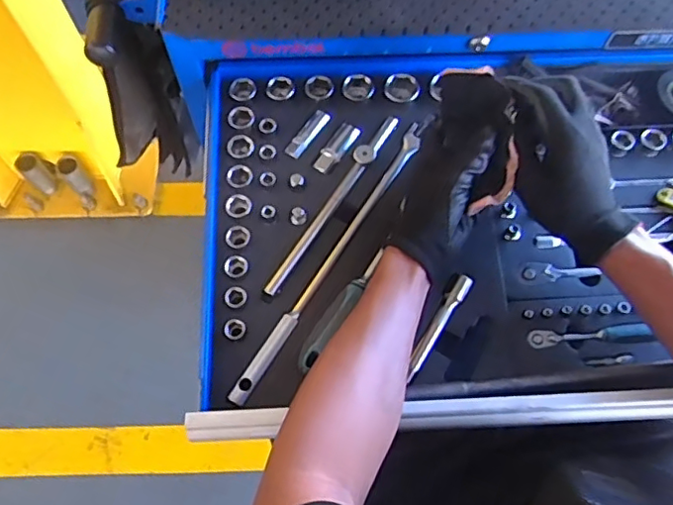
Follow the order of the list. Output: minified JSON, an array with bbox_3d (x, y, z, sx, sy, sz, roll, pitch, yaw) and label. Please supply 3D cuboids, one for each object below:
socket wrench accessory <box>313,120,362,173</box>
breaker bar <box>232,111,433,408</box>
[{"bbox_3d":[-0.002,-0.116,0.646,0.026,0.017,0.066,35,70,13],"label":"socket wrench accessory"},{"bbox_3d":[0.005,-0.007,0.594,0.022,0.017,0.364,30,69,11],"label":"breaker bar"}]

